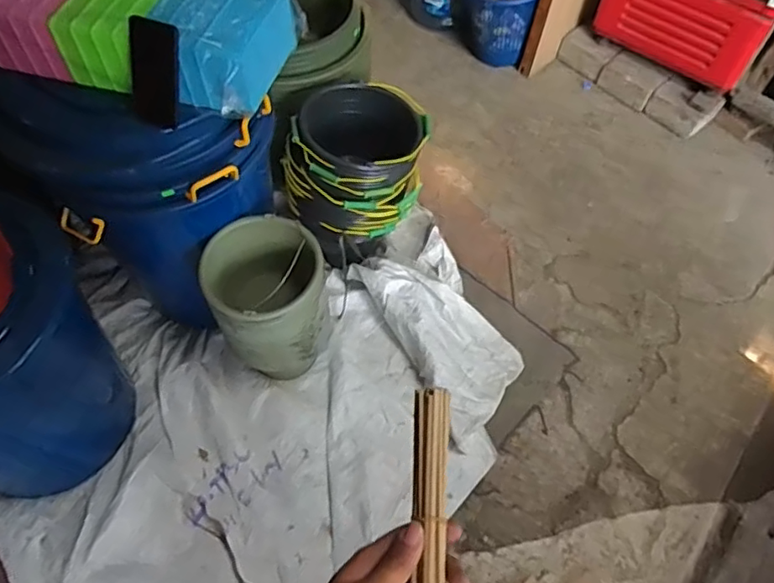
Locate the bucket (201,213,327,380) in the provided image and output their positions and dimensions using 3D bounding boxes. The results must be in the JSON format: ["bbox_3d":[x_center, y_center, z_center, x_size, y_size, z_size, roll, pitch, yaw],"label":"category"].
[{"bbox_3d":[-0.251,0.043,1.281,0.221,0.393,0.225,1,57,-1],"label":"bucket"}]

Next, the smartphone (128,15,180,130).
[{"bbox_3d":[-0.373,-0.349,0.931,0.076,0.162,0.017,12,28,4],"label":"smartphone"}]

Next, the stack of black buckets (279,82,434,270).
[{"bbox_3d":[-0.071,-0.257,1.452,0.302,0.410,0.269,-26,64,-17],"label":"stack of black buckets"}]

